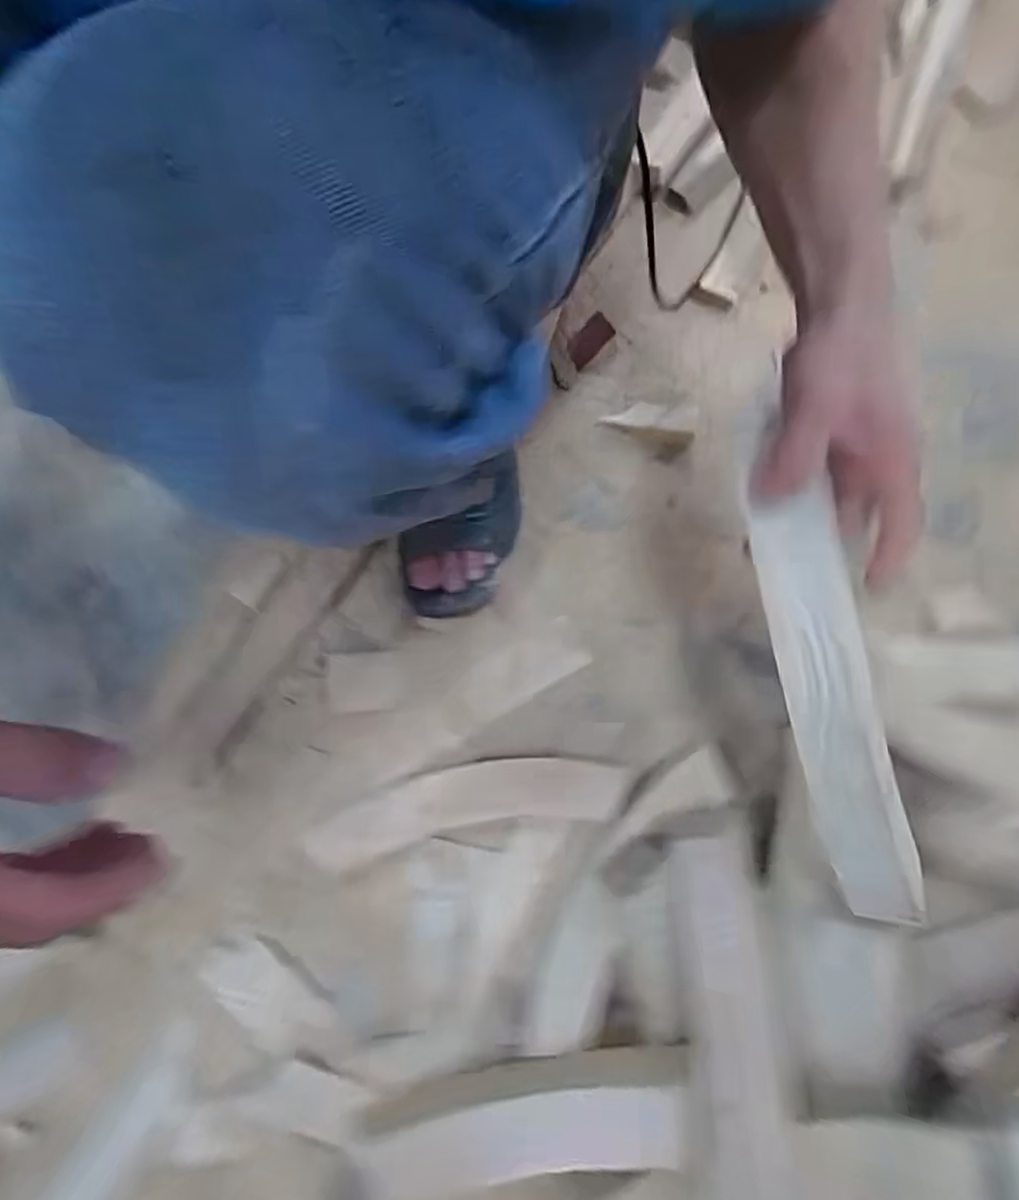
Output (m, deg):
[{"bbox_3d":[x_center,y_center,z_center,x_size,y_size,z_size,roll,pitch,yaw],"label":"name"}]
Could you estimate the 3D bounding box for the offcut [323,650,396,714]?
[{"bbox_3d":[-0.132,0.072,0.515,0.059,0.006,0.052,-5,77,-1],"label":"offcut"}]

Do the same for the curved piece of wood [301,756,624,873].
[{"bbox_3d":[-0.037,0.171,0.485,0.262,0.014,0.061,-10,77,-2],"label":"curved piece of wood"}]

